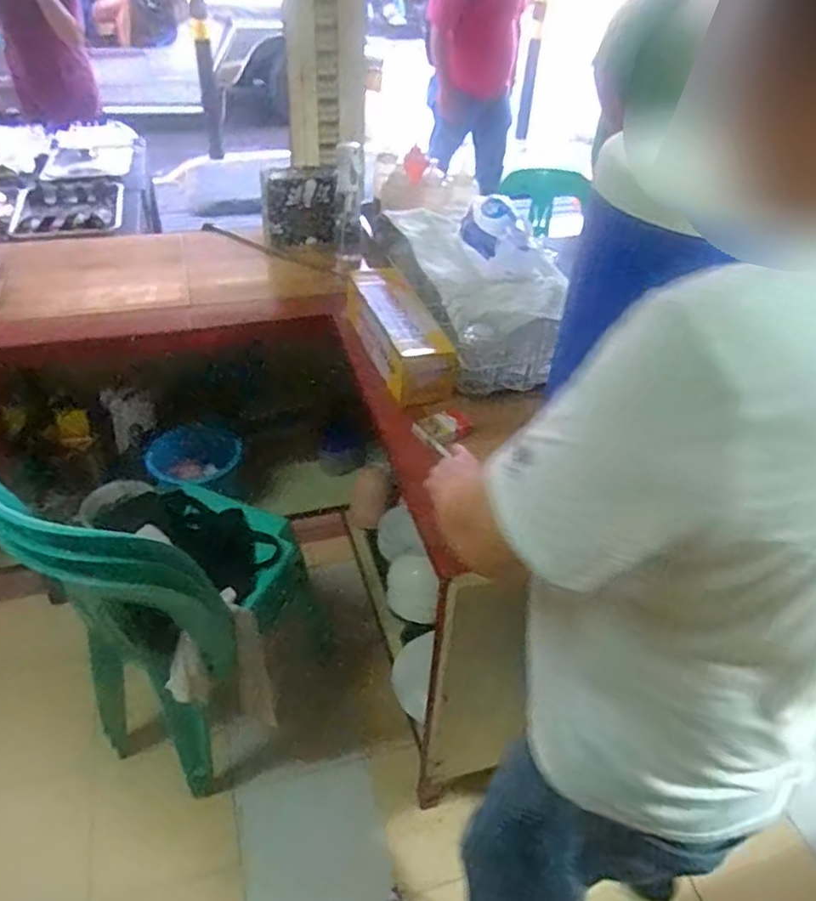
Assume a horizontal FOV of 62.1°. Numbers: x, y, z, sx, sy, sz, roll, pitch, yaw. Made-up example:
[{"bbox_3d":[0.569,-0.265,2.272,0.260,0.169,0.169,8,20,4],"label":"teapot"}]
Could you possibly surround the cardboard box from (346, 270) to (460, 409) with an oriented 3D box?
[{"bbox_3d":[-0.027,-0.255,1.372,0.118,0.115,0.408,-11,44,-17],"label":"cardboard box"}]

